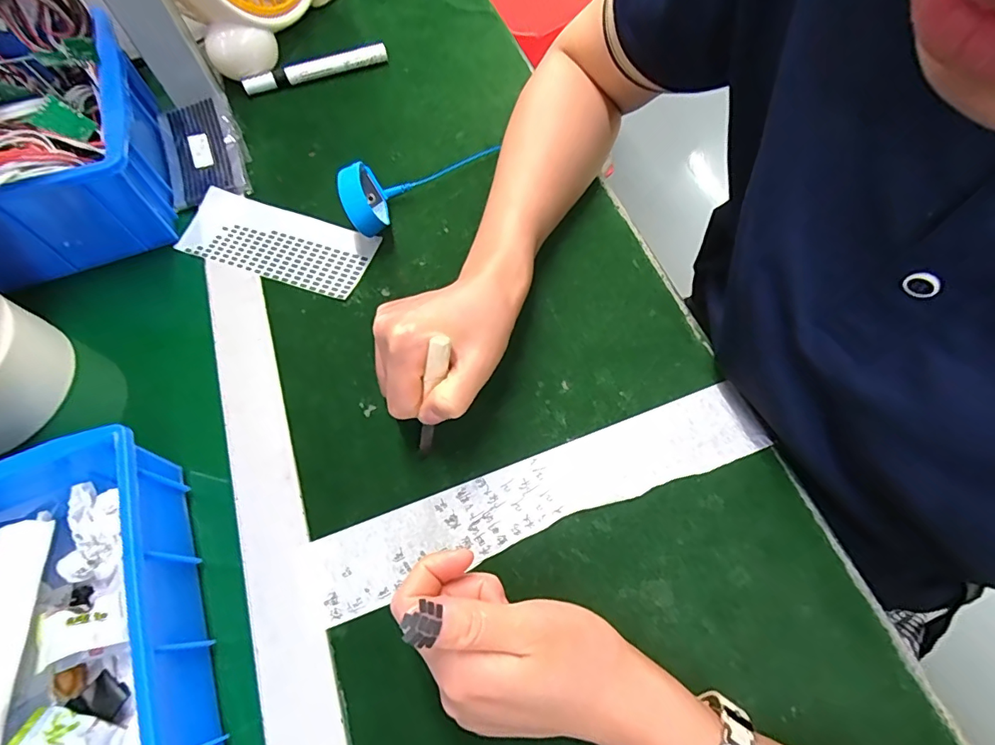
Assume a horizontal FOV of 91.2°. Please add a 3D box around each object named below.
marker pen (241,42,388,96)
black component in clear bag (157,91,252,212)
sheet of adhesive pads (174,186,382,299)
[{"bbox_3d":[-0.182,-0.306,0.488,0.143,0.019,0.012,-20,65,-8],"label":"marker pen"},{"bbox_3d":[-0.265,-0.200,0.438,0.066,0.020,0.109,-18,65,-8],"label":"black component in clear bag"},{"bbox_3d":[-0.184,-0.108,0.401,0.161,0.009,0.063,18,66,10],"label":"sheet of adhesive pads"}]

